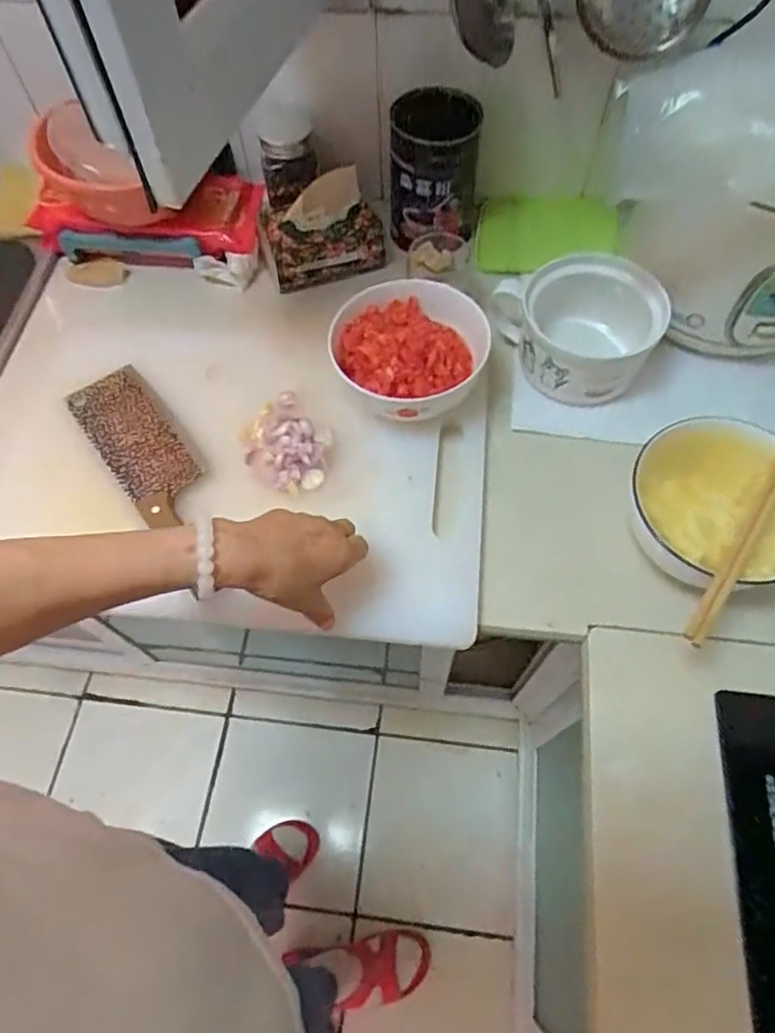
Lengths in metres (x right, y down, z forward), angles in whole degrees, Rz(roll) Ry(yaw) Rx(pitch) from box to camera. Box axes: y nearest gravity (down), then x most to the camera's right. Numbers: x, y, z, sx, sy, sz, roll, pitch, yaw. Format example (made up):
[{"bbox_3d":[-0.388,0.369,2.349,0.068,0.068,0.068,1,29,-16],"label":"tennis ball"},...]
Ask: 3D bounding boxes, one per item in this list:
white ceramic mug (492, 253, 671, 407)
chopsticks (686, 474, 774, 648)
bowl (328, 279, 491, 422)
[{"bbox_3d":[0.190,-0.194,0.639,0.165,0.086,0.133,17,64,10],"label":"white ceramic mug"},{"bbox_3d":[0.293,0.005,0.495,0.014,0.012,0.233,32,68,17],"label":"chopsticks"},{"bbox_3d":[0.018,-0.156,0.616,0.152,0.068,0.145,-1,62,1],"label":"bowl"}]

